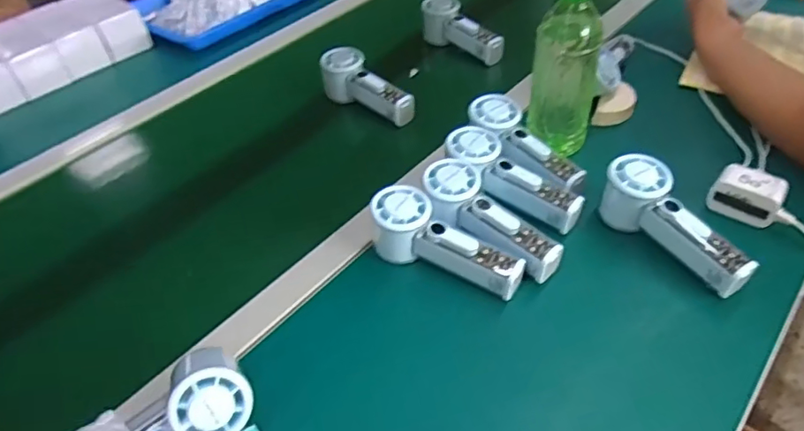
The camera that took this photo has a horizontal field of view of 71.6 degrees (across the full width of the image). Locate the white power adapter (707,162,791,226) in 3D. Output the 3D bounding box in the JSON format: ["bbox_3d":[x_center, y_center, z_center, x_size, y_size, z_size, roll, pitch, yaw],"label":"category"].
[{"bbox_3d":[0.354,-0.024,0.568,0.062,0.037,0.054,28,54,32],"label":"white power adapter"}]

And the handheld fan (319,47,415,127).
[{"bbox_3d":[-0.044,-0.170,0.768,0.160,0.068,0.046,36,57,22],"label":"handheld fan"}]

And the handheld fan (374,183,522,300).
[{"bbox_3d":[0.040,0.032,0.537,0.153,0.056,0.053,28,53,17],"label":"handheld fan"}]

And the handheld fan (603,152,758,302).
[{"bbox_3d":[0.257,0.012,0.535,0.054,0.063,0.157,-27,61,-19],"label":"handheld fan"}]

